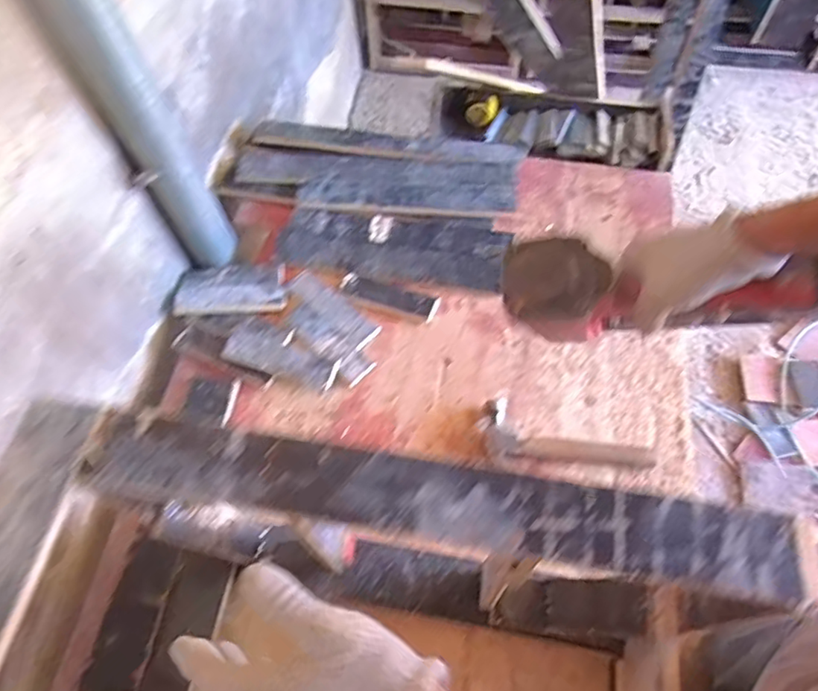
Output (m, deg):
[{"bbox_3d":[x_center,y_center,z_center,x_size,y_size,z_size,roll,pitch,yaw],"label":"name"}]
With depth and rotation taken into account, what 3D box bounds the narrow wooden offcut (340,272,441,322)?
[{"bbox_3d":[-0.033,-0.078,0.976,0.163,0.009,0.046,17,79,12],"label":"narrow wooden offcut"}]

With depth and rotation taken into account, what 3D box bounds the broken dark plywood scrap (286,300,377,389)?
[{"bbox_3d":[-0.127,-0.006,0.942,0.049,0.023,0.165,-42,67,-18],"label":"broken dark plywood scrap"}]

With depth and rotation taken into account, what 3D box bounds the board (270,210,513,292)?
[{"bbox_3d":[-0.030,-0.178,1.020,0.382,0.017,0.128,10,62,9],"label":"board"}]

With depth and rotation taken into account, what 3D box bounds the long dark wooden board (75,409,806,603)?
[{"bbox_3d":[0.012,0.108,0.430,0.503,0.015,0.065,7,62,7],"label":"long dark wooden board"}]

